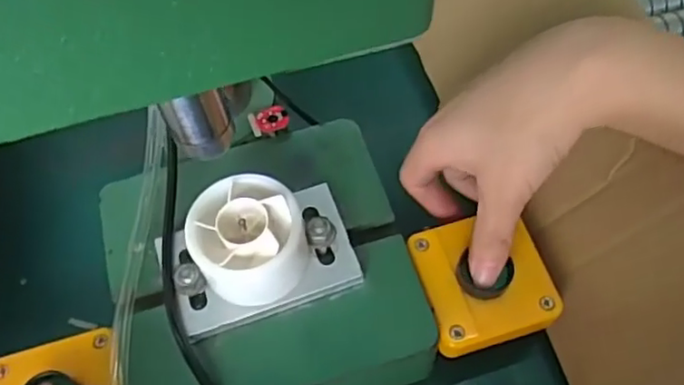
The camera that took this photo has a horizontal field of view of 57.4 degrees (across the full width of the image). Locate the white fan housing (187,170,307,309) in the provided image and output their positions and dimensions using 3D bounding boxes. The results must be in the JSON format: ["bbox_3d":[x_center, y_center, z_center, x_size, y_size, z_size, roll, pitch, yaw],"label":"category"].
[{"bbox_3d":[-0.046,0.025,0.316,0.054,0.046,0.051,-1,59,2],"label":"white fan housing"}]

